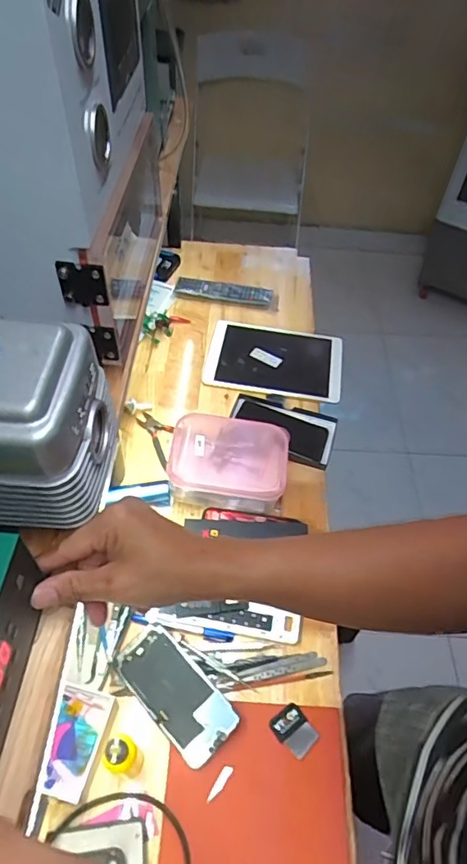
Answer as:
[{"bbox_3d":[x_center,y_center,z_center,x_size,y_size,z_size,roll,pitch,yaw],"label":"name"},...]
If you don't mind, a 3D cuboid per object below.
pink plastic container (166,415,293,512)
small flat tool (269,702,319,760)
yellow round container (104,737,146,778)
[{"bbox_3d":[-0.011,0.050,0.795,0.187,0.074,0.136,6,52,1],"label":"pink plastic container"},{"bbox_3d":[0.071,0.347,0.606,0.040,0.005,0.050,-32,61,-25],"label":"small flat tool"},{"bbox_3d":[-0.115,0.343,0.549,0.029,0.089,0.030,2,53,-3],"label":"yellow round container"}]

